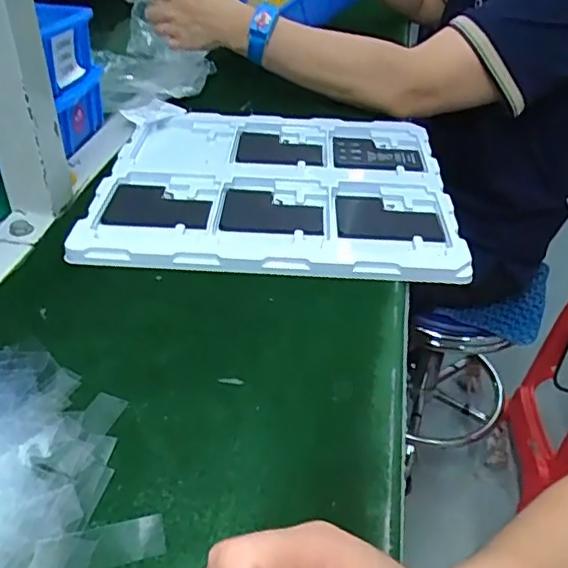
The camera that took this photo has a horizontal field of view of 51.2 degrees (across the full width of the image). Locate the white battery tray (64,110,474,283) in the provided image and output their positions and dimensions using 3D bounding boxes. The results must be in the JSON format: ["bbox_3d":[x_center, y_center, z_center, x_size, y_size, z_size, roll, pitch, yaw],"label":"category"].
[{"bbox_3d":[-0.006,-0.096,0.564,0.315,0.016,0.268,3,39,1],"label":"white battery tray"}]

